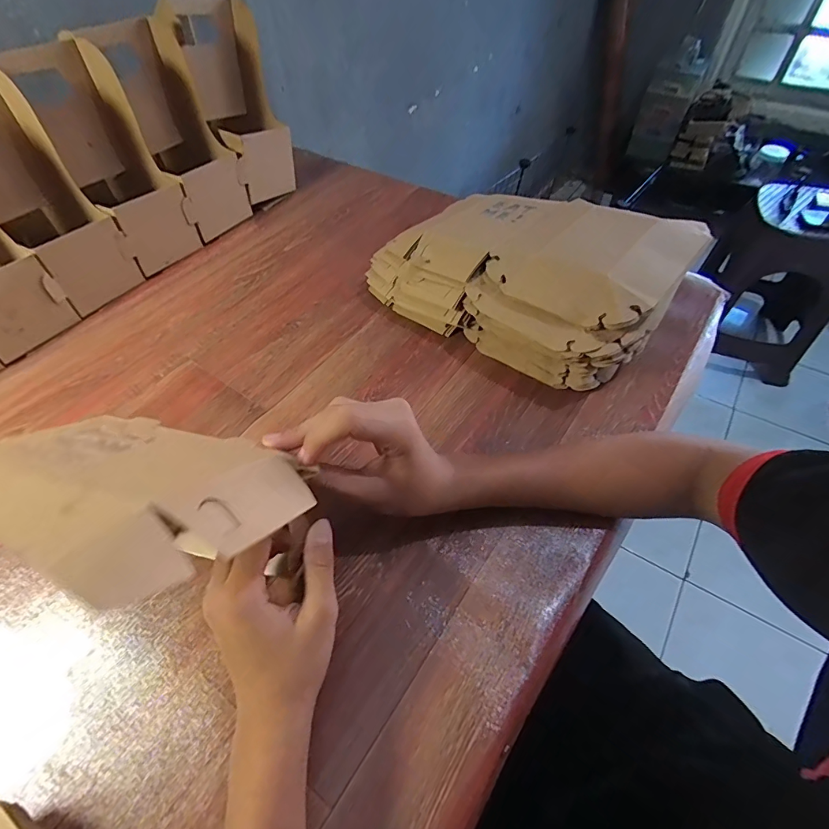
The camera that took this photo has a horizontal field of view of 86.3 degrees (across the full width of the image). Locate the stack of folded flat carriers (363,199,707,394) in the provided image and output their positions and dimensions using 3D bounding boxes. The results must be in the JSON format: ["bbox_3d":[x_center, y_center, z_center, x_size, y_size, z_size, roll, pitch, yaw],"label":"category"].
[{"bbox_3d":[0.119,-0.164,0.494,0.303,0.115,0.194,32,61,22],"label":"stack of folded flat carriers"}]

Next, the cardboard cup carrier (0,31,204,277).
[{"bbox_3d":[-0.392,-0.325,0.563,0.104,0.216,0.192,-37,62,-23],"label":"cardboard cup carrier"}]

